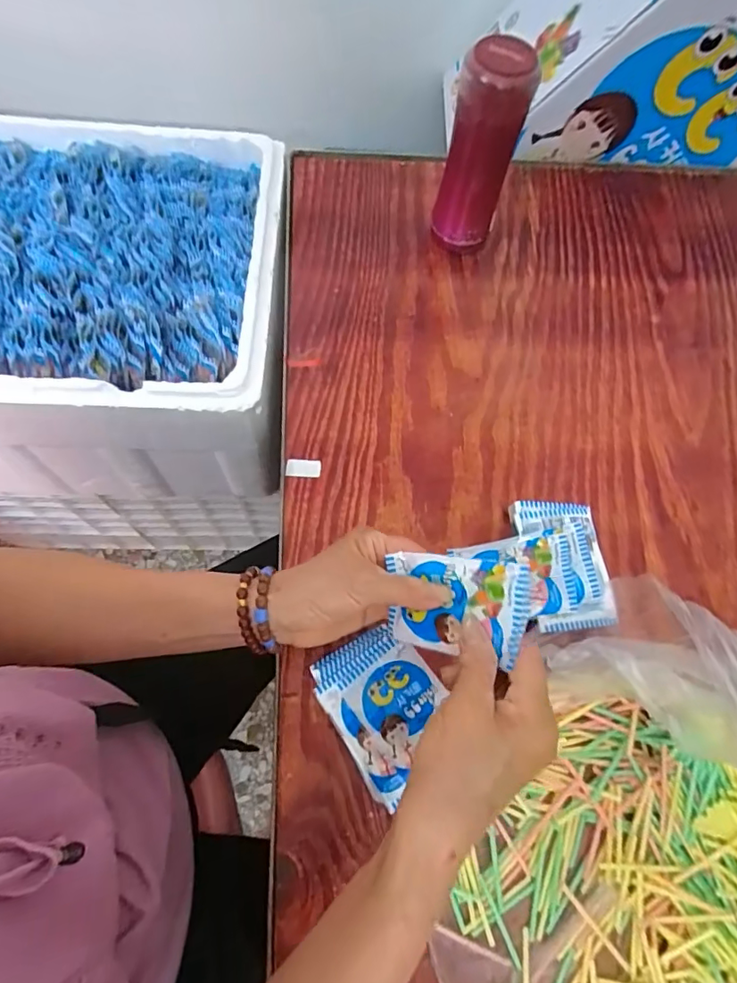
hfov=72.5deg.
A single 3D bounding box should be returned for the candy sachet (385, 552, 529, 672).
[{"bbox_3d":[0.055,0.075,0.329,0.095,0.009,0.061,0,82,42],"label":"candy sachet"}]

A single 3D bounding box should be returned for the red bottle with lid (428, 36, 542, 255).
[{"bbox_3d":[0.111,-0.334,0.513,0.060,0.188,0.056,-27,72,-13],"label":"red bottle with lid"}]

